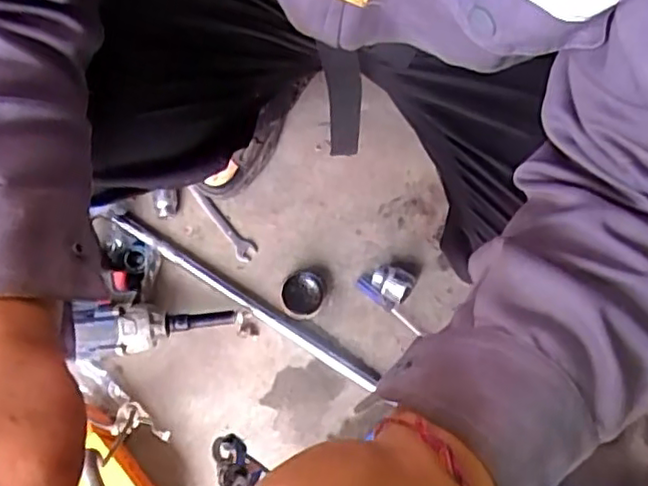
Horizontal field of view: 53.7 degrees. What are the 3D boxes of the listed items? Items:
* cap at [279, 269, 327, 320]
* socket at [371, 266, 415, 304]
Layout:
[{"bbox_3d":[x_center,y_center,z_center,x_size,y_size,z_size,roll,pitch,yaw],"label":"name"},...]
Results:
[{"bbox_3d":[-0.026,0.062,0.788,0.053,0.015,0.061,20,78,4],"label":"cap"},{"bbox_3d":[0.084,0.048,0.787,0.049,0.039,0.040,30,78,7],"label":"socket"}]

